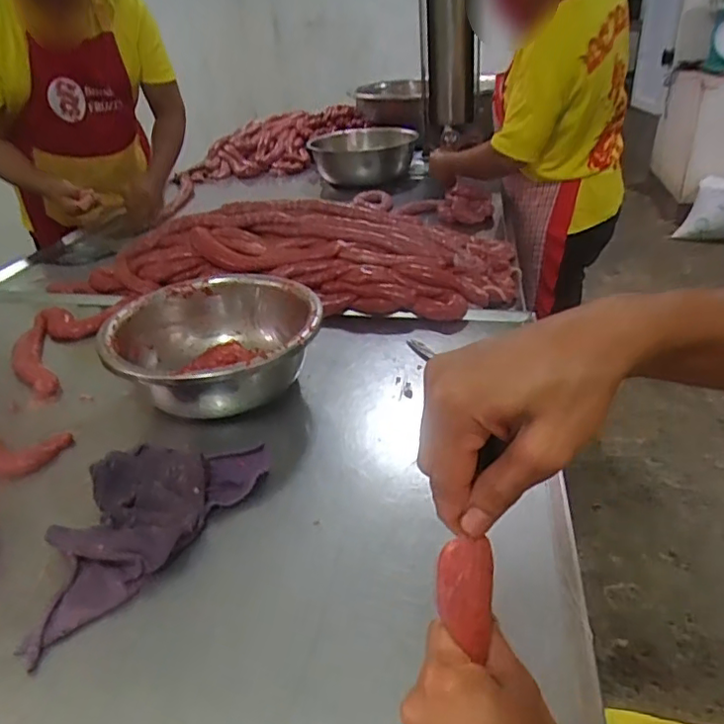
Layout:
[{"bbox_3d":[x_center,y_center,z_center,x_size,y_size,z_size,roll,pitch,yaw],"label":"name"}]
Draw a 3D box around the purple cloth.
[{"bbox_3d":[-0.246,0.155,0.621,0.170,0.042,0.297,16,36,28],"label":"purple cloth"}]

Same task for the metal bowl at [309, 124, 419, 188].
[{"bbox_3d":[0.001,-0.630,1.816,0.298,0.145,0.298,-2,31,1],"label":"metal bowl"}]

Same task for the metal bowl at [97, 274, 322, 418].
[{"bbox_3d":[-0.186,-0.018,0.826,0.245,0.114,0.270,-27,39,-34],"label":"metal bowl"}]

